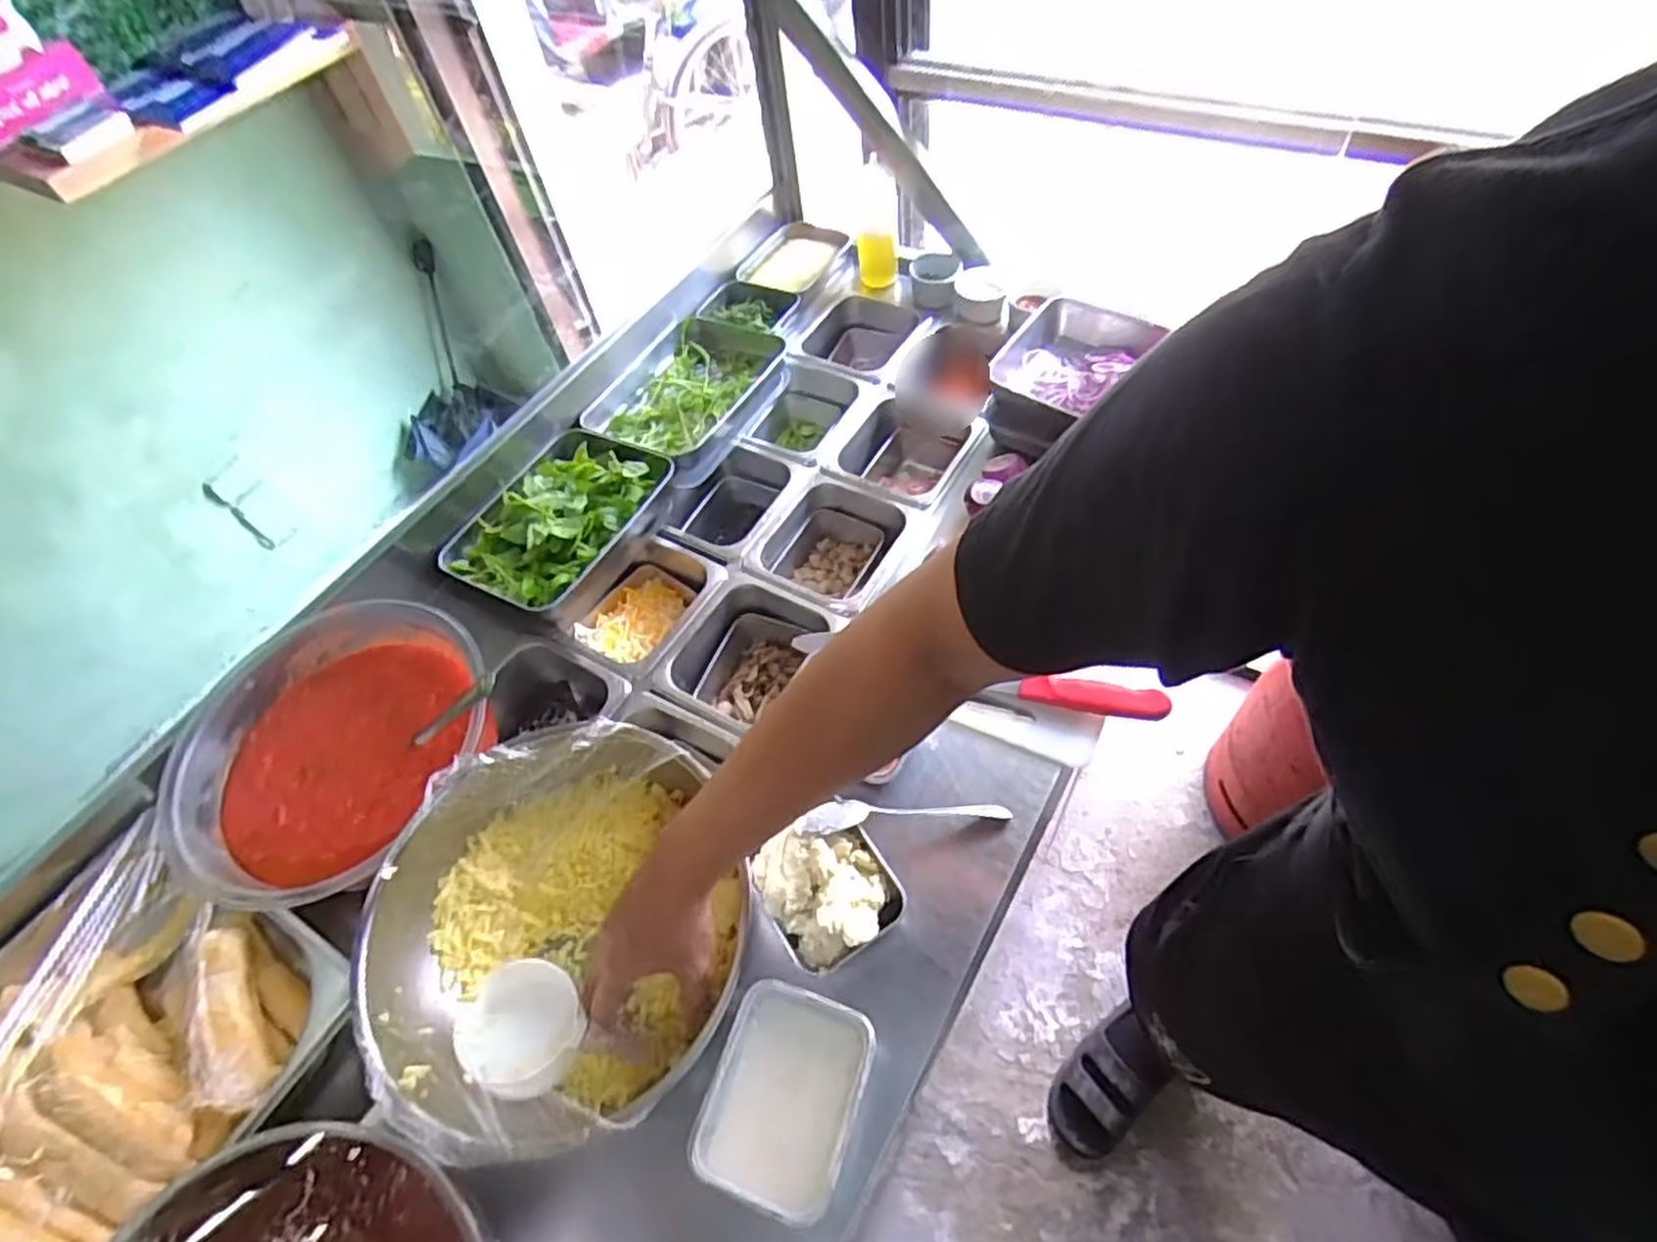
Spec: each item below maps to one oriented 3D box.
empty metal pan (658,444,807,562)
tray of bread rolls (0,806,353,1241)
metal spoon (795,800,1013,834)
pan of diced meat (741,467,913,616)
[{"bbox_3d":[-0.116,-0.130,1.005,0.128,0.097,0.169,25,61,21],"label":"empty metal pan"},{"bbox_3d":[-0.609,0.370,0.615,0.365,0.097,0.348,24,61,20],"label":"tray of bread rolls"},{"bbox_3d":[0.068,0.171,0.679,0.194,0.024,0.023,4,53,-18],"label":"metal spoon"},{"bbox_3d":[0.004,-0.077,0.948,0.168,0.089,0.178,27,62,21],"label":"pan of diced meat"}]

